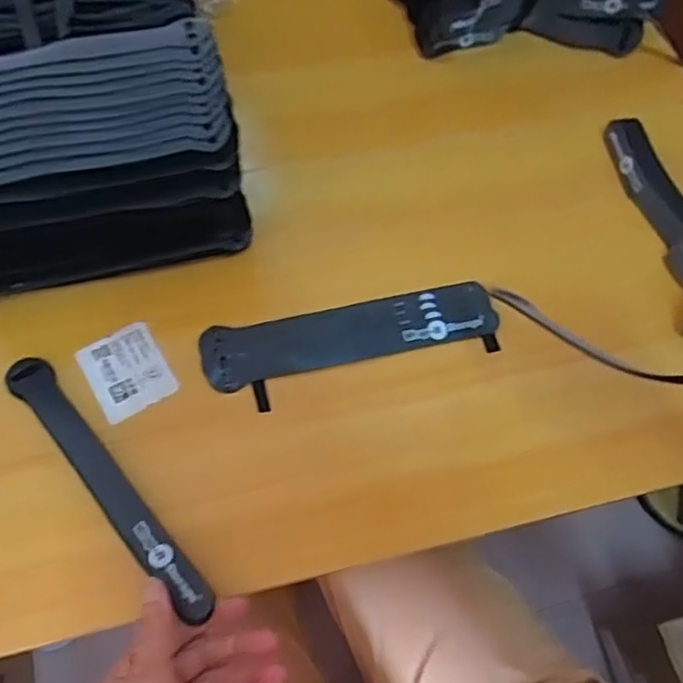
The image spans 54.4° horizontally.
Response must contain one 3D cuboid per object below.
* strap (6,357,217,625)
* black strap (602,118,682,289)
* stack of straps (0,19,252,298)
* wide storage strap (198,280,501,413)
[{"bbox_3d":[-0.142,0.081,0.397,0.023,0.016,0.197,-38,69,-17],"label":"strap"},{"bbox_3d":[0.243,-0.091,0.492,0.034,0.028,0.187,-8,67,-6],"label":"black strap"},{"bbox_3d":[-0.167,-0.108,0.419,0.202,0.117,0.129,-15,68,-9],"label":"stack of straps"},{"bbox_3d":[0.008,-0.002,0.450,0.198,0.009,0.053,-11,67,-8],"label":"wide storage strap"}]

